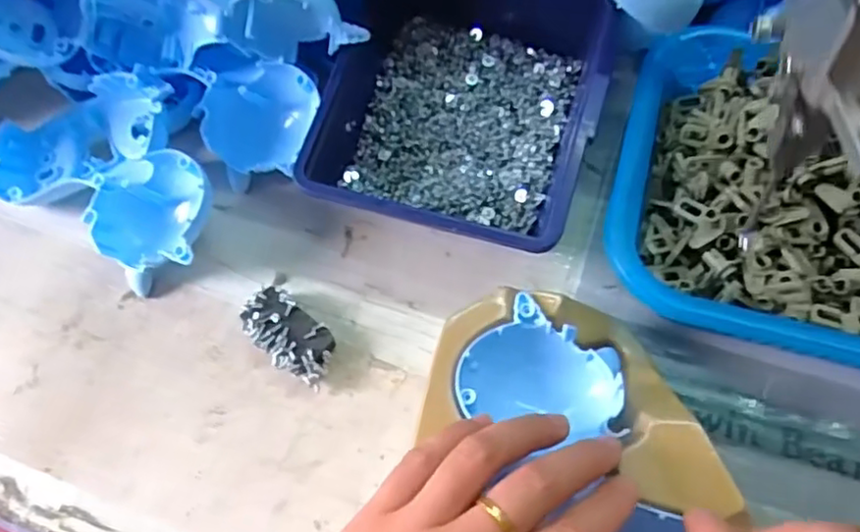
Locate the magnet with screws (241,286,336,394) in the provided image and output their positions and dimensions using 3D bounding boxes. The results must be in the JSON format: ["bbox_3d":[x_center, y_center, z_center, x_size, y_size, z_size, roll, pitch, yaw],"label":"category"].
[{"bbox_3d":[-0.075,0.038,0.352,0.058,0.018,0.030,37,70,20],"label":"magnet with screws"}]

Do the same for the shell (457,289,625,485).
[{"bbox_3d":[0.052,0.051,0.299,0.070,0.018,0.060,26,67,15],"label":"shell"}]

